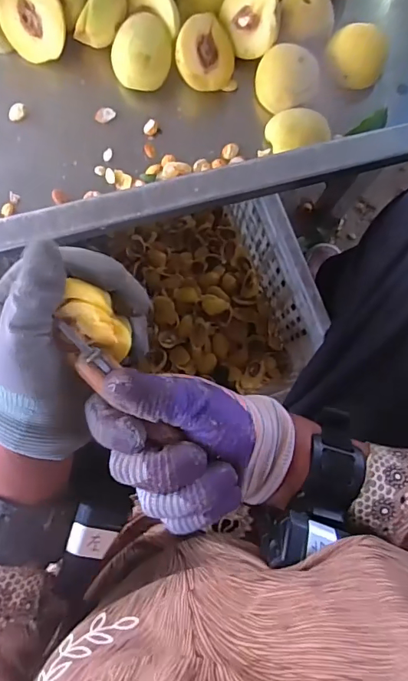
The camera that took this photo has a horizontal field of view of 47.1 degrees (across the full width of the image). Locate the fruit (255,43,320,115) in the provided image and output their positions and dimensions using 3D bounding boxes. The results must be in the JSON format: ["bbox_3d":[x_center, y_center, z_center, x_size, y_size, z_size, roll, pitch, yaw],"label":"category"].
[{"bbox_3d":[0.075,-0.235,0.431,0.054,0.039,0.050,0,83,-1],"label":"fruit"}]

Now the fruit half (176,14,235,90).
[{"bbox_3d":[-0.001,-0.258,0.426,0.055,0.028,0.061,5,98,-27],"label":"fruit half"}]

